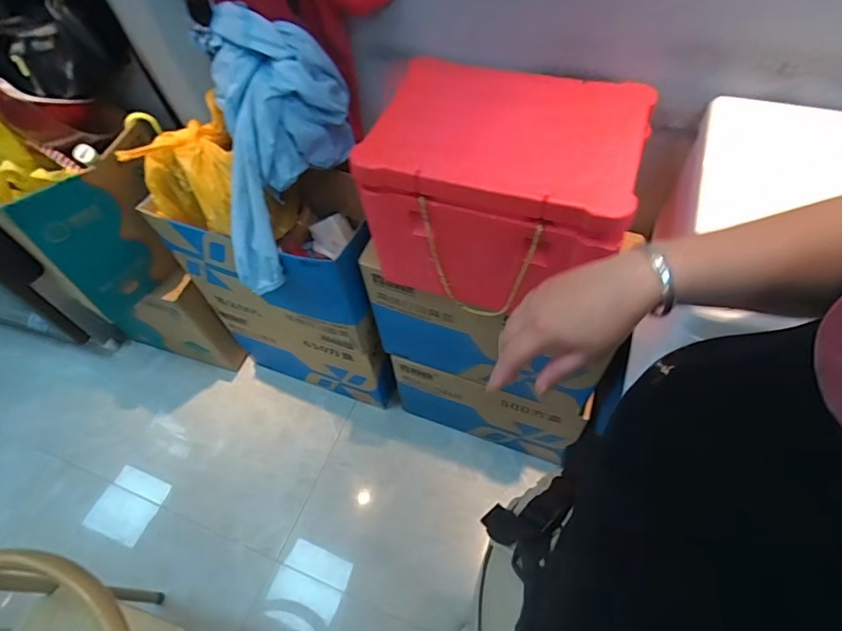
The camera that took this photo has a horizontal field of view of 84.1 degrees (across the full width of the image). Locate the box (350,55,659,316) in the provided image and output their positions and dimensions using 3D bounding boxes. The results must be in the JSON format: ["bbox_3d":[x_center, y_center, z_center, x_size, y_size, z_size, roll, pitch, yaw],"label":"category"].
[{"bbox_3d":[0.147,-0.228,0.825,0.410,0.269,0.334,16,58,14],"label":"box"}]

